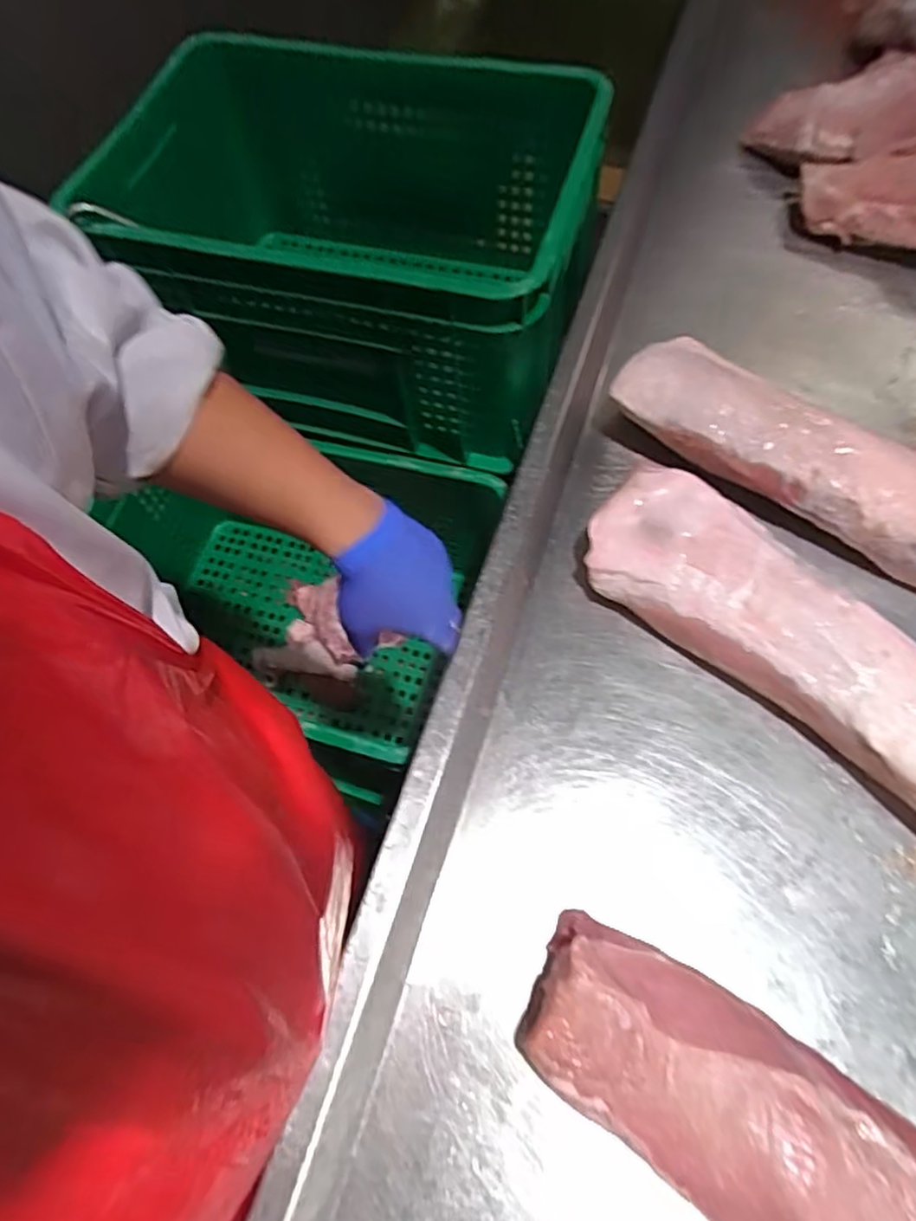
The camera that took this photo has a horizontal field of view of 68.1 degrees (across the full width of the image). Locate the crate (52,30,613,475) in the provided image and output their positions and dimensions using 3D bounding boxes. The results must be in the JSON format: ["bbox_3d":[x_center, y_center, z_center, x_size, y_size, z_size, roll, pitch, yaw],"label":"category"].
[{"bbox_3d":[-0.113,-0.422,0.788,0.483,0.252,0.370,11,66,9],"label":"crate"}]

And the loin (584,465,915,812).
[{"bbox_3d":[0.322,0.057,0.576,0.495,0.074,0.128,41,71,20],"label":"loin"}]

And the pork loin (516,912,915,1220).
[{"bbox_3d":[0.226,0.351,0.426,0.389,0.066,0.121,30,70,17],"label":"pork loin"}]

